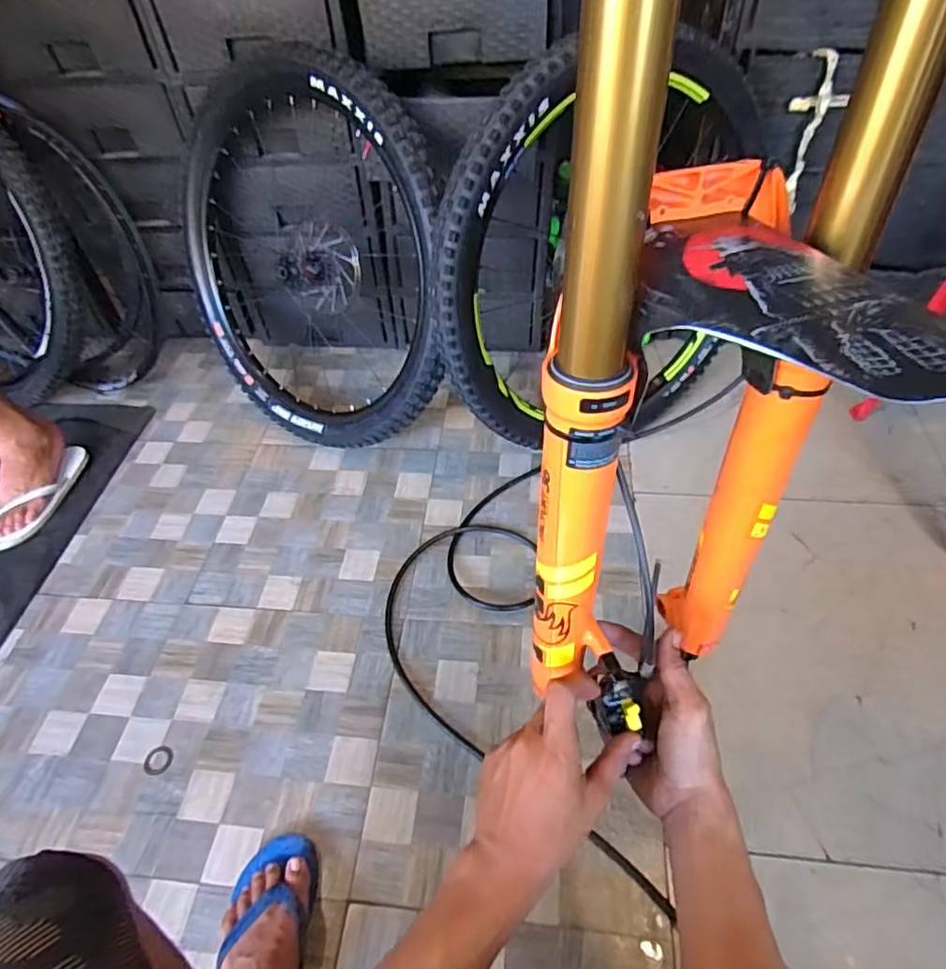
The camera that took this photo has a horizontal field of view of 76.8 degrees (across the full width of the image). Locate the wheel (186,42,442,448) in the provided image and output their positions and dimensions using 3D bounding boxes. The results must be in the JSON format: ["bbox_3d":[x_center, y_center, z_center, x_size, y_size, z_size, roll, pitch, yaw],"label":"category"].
[{"bbox_3d":[-0.313,-0.392,1.108,0.631,0.677,0.070,21,32,24],"label":"wheel"}]

